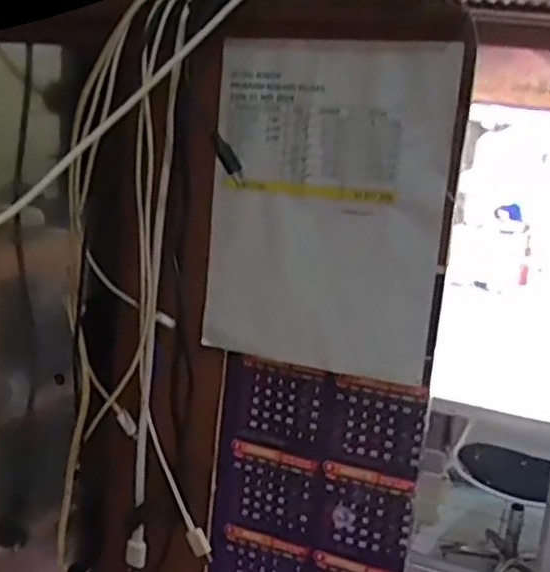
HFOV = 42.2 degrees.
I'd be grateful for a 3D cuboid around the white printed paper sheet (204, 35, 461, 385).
[{"bbox_3d":[0.030,-0.052,0.464,0.159,0.206,0.011,10,12,22],"label":"white printed paper sheet"}]

